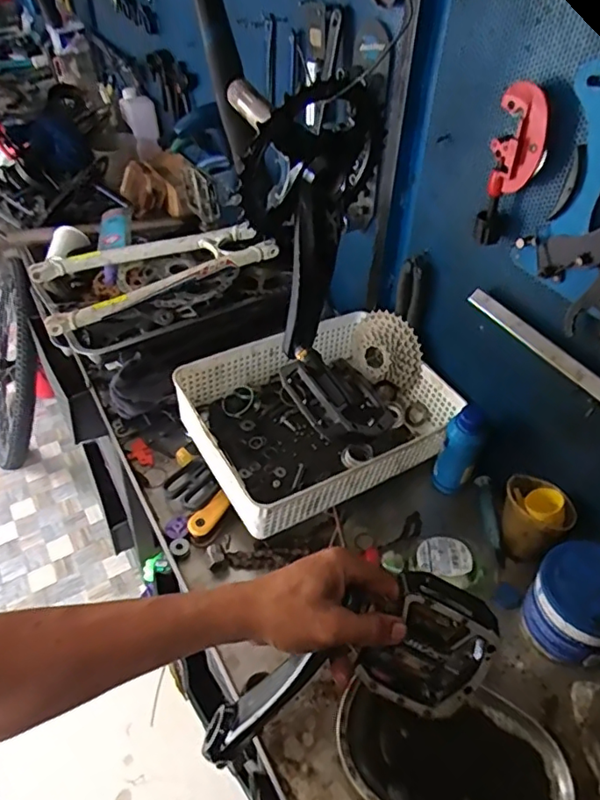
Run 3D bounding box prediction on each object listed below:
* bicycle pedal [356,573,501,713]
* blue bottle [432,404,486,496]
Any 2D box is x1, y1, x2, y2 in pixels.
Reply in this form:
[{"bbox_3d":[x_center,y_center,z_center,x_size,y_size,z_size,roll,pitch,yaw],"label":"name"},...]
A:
[{"bbox_3d":[0.106,0.196,0.448,0.091,0.028,0.097,28,95,-4],"label":"bicycle pedal"},{"bbox_3d":[0.205,0.068,0.720,0.044,0.145,0.032,23,48,21],"label":"blue bottle"}]

